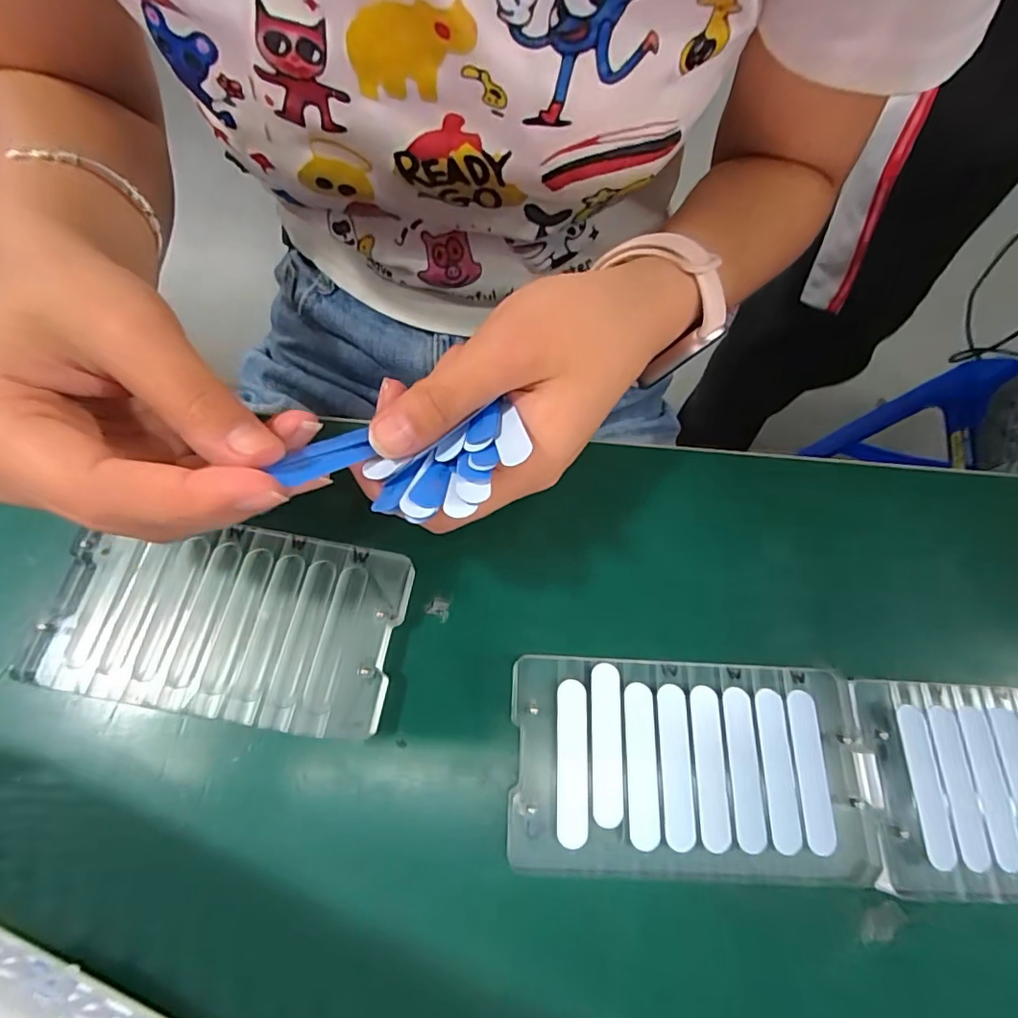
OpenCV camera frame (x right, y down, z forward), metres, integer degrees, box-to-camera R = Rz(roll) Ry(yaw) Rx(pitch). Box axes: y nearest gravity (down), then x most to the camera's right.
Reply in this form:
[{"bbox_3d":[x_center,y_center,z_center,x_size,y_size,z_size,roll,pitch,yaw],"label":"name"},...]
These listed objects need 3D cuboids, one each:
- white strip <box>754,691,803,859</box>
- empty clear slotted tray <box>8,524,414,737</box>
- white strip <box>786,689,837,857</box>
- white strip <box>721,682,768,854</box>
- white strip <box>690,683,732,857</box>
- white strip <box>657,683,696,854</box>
[{"bbox_3d":[0.092,0.088,0.183,0.010,0.004,0.050,4,68,-2],"label":"white strip"},{"bbox_3d":[-0.103,0.040,0.196,0.123,0.014,0.065,9,68,1],"label":"empty clear slotted tray"},{"bbox_3d":[0.104,0.089,0.183,0.011,0.004,0.050,3,68,-2],"label":"white strip"},{"bbox_3d":[0.080,0.088,0.184,0.010,0.004,0.050,4,68,-2],"label":"white strip"},{"bbox_3d":[0.069,0.087,0.182,0.010,0.004,0.050,4,68,-2],"label":"white strip"},{"bbox_3d":[0.057,0.086,0.181,0.010,0.004,0.050,3,68,-2],"label":"white strip"}]

